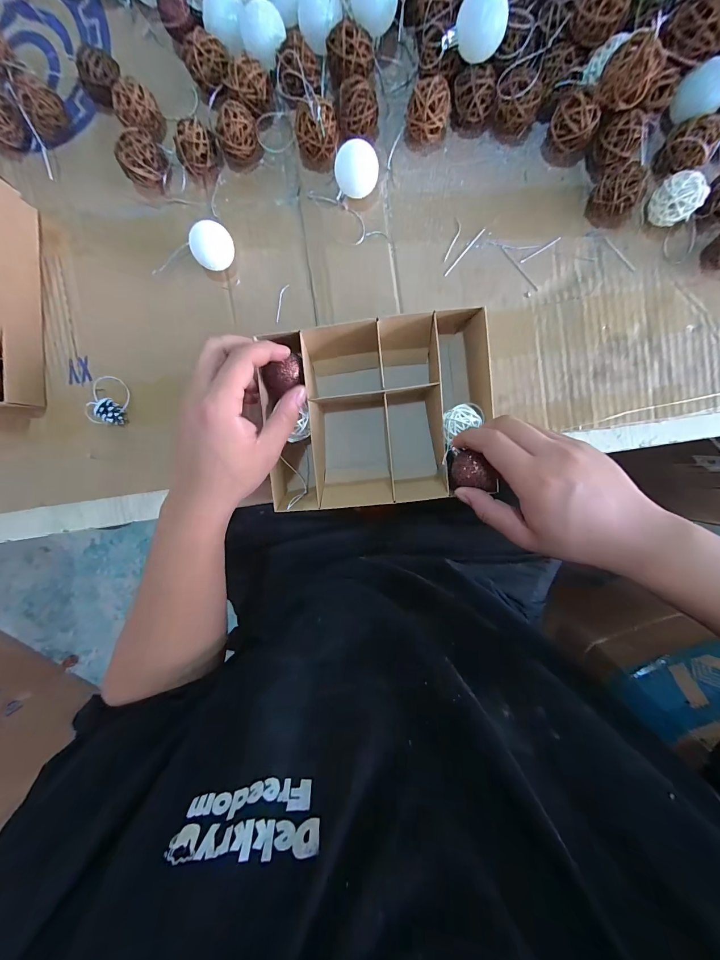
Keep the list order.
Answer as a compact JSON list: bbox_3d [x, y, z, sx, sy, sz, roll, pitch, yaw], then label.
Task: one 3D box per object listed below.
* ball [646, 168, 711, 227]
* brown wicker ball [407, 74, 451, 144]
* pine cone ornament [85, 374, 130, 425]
[{"bbox_3d":[0.272,-0.240,0.293,0.030,0.033,0.035,-37,92,6],"label":"ball"},{"bbox_3d":[0.061,-0.323,0.299,0.036,0.037,0.035,0,95,4],"label":"brown wicker ball"},{"bbox_3d":[-0.260,-0.082,0.344,0.037,0.020,0.049,11,95,3],"label":"pine cone ornament"}]

